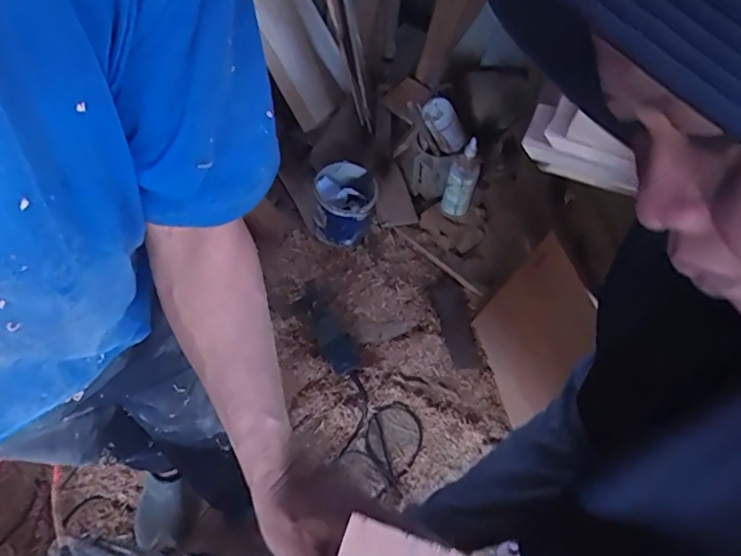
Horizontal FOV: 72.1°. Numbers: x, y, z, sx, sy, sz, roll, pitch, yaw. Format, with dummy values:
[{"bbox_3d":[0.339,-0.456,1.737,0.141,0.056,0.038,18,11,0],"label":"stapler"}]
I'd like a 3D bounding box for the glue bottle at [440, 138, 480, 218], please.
[{"bbox_3d":[0.266,-0.281,1.478,0.086,0.255,0.063,20,31,10],"label":"glue bottle"}]

